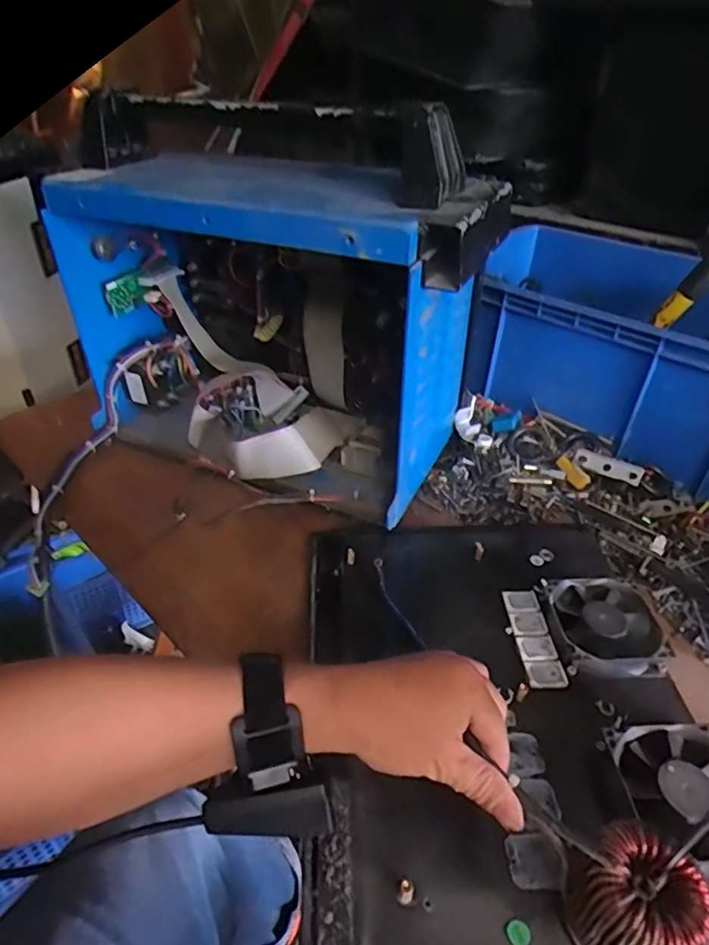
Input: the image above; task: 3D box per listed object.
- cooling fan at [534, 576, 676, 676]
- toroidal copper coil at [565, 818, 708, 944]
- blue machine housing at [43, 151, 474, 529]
[{"bbox_3d":[0.200,0.122,0.455,0.082,0.026,0.080,-1,36,-5],"label":"cooling fan"},{"bbox_3d":[0.144,0.227,0.291,0.050,0.068,0.053,2,36,-2],"label":"toroidal copper coil"},{"bbox_3d":[-0.089,-0.148,0.599,0.386,0.287,0.209,19,39,21],"label":"blue machine housing"}]

